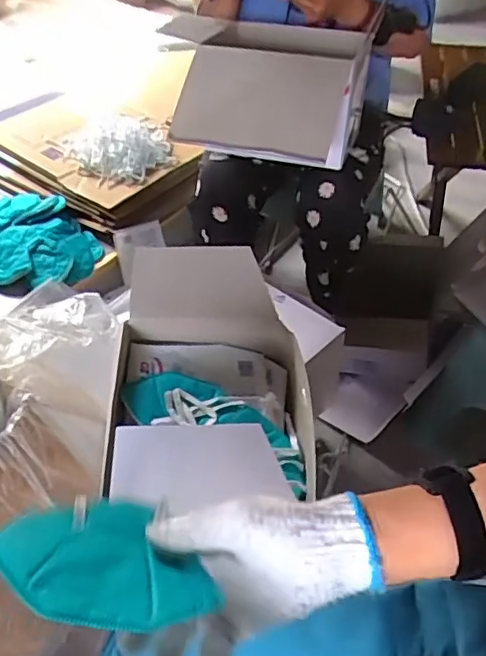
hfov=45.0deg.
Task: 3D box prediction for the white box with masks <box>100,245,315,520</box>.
[{"bbox_3d":[-0.039,0.055,0.703,0.217,0.118,0.296,-2,47,-1],"label":"white box with masks"}]

